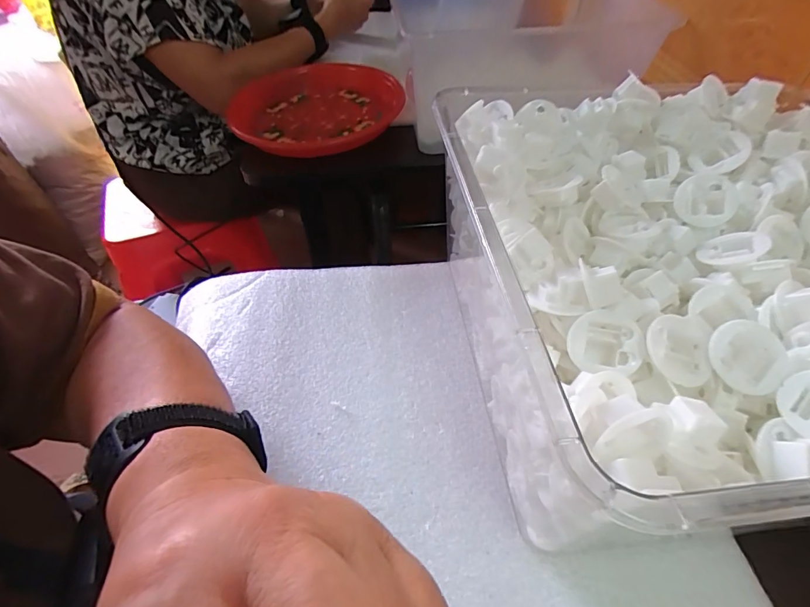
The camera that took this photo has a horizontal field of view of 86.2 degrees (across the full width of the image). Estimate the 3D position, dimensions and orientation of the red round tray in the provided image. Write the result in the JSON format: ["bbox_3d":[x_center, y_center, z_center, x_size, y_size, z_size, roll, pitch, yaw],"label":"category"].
[{"bbox_3d":[-0.115,-0.274,0.606,0.216,0.048,0.232,2,46,-2],"label":"red round tray"}]

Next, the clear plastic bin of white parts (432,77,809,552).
[{"bbox_3d":[0.186,-0.006,0.282,0.300,0.152,0.284,-4,47,-2],"label":"clear plastic bin of white parts"}]

